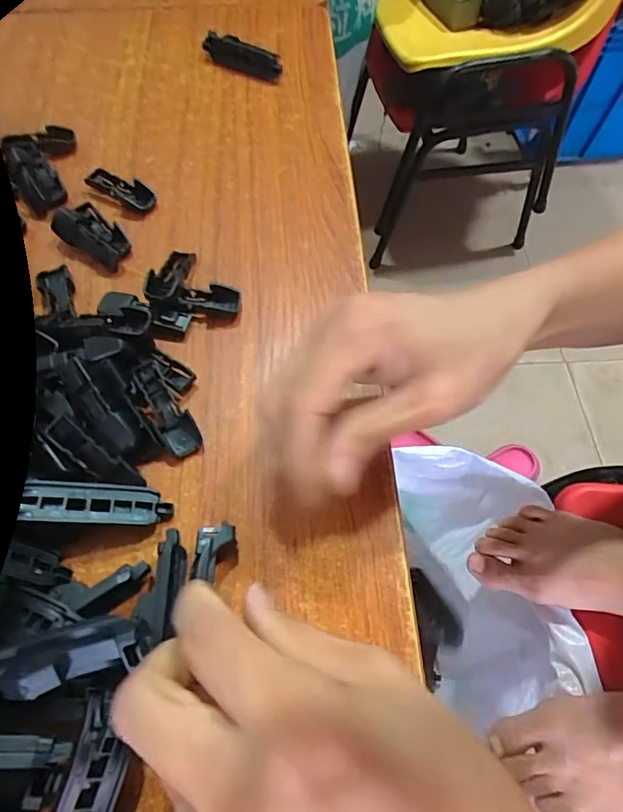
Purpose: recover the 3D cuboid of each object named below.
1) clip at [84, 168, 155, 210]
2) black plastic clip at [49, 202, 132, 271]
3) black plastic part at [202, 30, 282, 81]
[{"bbox_3d":[-0.126,-0.144,0.320,0.050,0.011,0.017,31,66,15],"label":"clip"},{"bbox_3d":[-0.135,-0.107,0.296,0.054,0.018,0.029,38,68,18],"label":"black plastic clip"},{"bbox_3d":[-0.055,-0.283,0.385,0.071,0.019,0.014,30,66,14],"label":"black plastic part"}]

